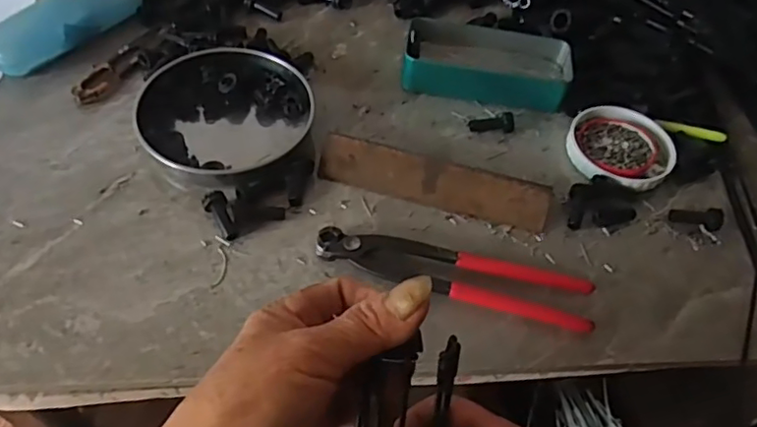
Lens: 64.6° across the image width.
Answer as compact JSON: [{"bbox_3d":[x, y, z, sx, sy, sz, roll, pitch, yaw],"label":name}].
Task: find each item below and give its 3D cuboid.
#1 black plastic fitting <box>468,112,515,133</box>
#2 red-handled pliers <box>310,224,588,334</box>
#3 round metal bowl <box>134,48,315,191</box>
[{"bbox_3d":[0.099,-0.079,0.524,0.039,0.015,0.013,-4,55,15],"label":"black plastic fitting"},{"bbox_3d":[0.054,0.041,0.426,0.193,0.020,0.046,14,53,5],"label":"red-handled pliers"},{"bbox_3d":[-0.121,-0.079,0.485,0.132,0.022,0.134,3,52,-4],"label":"round metal bowl"}]

